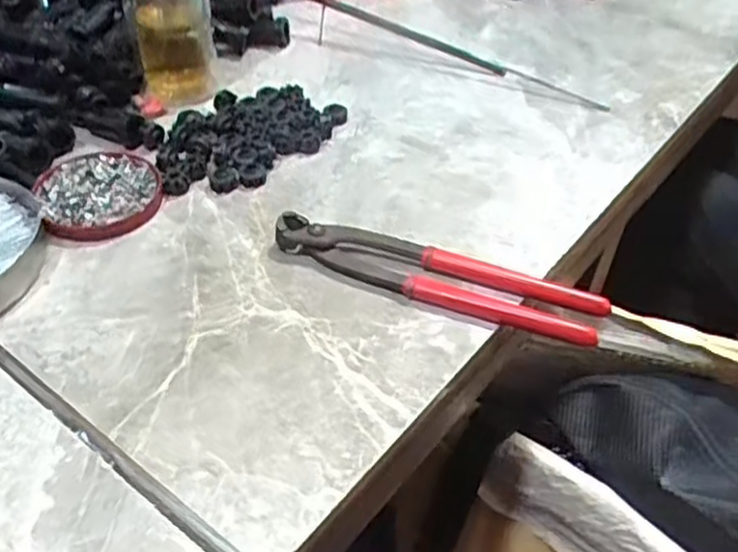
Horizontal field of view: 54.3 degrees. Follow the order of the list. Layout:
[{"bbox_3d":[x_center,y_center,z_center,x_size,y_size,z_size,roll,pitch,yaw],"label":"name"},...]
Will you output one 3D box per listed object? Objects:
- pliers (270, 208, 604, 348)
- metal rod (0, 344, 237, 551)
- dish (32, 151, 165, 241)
[{"bbox_3d":[0.039,-0.001,0.436,0.200,0.018,0.040,18,46,13],"label":"pliers"},{"bbox_3d":[-0.132,0.081,0.352,0.218,0.006,0.009,31,50,24],"label":"metal rod"},{"bbox_3d":[-0.186,-0.059,0.493,0.077,0.010,0.092,-20,50,-23],"label":"dish"}]

